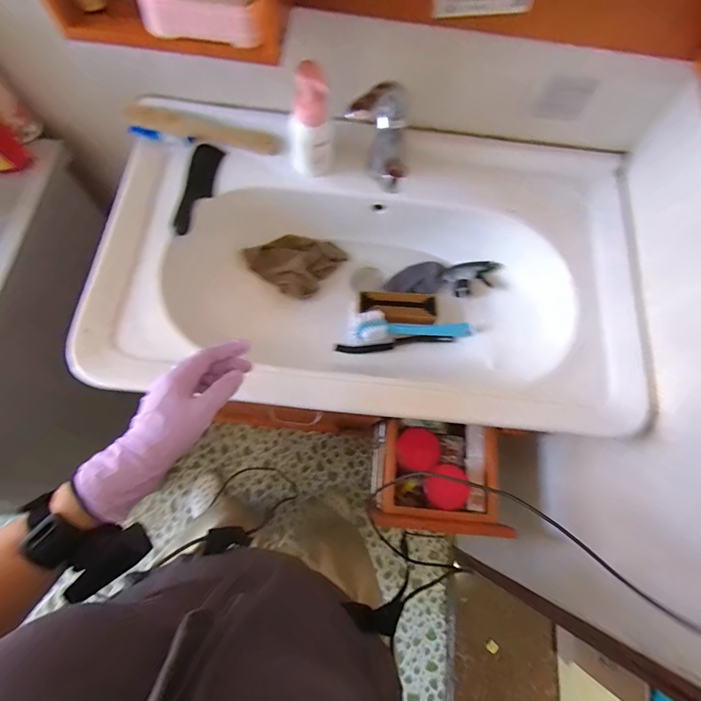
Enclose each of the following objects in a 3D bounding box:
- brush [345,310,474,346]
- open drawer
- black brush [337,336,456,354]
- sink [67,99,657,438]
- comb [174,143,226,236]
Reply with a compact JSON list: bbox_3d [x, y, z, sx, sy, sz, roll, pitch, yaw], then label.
[{"bbox_3d":[0.103,-0.043,0.659,0.214,0.039,0.050,-4,72,-6],"label":"brush"},{"bbox_3d":[0.173,0.247,0.765,0.245,0.094,0.202,5,72,-3],"label":"open drawer"},{"bbox_3d":[0.079,-0.010,0.665,0.201,0.020,0.023,-6,72,-6],"label":"black brush"},{"bbox_3d":[0.026,-0.122,0.645,0.807,0.188,0.464,6,72,-3],"label":"sink"},{"bbox_3d":[-0.245,-0.263,0.622,0.040,0.016,0.170,10,72,2],"label":"comb"}]

